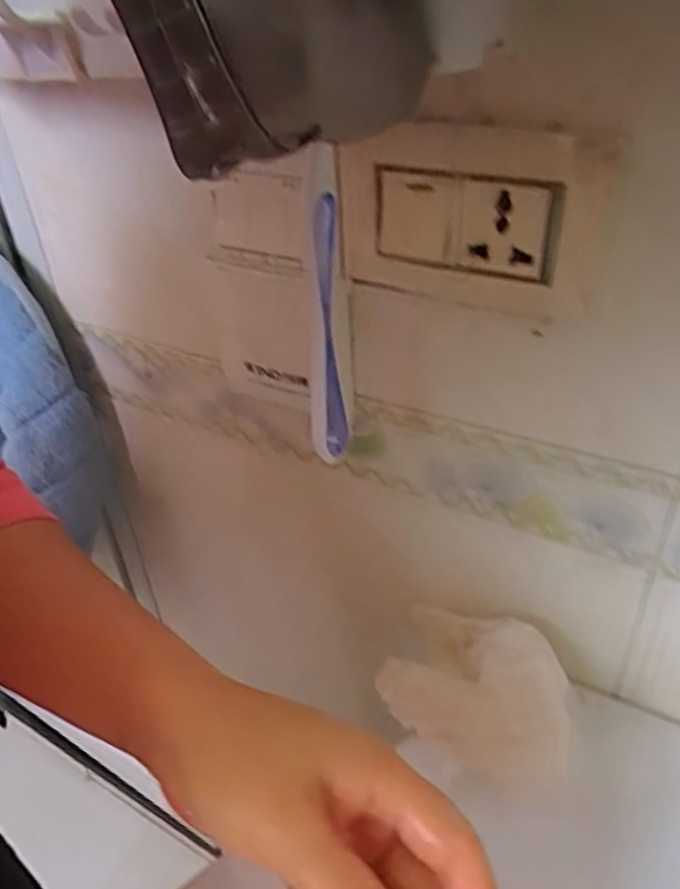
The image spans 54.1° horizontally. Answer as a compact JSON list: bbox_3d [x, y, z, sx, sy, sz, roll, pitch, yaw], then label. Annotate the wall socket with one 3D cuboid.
[{"bbox_3d":[0.054,-0.096,0.286,0.115,0.074,0.023,16,40,26],"label":"wall socket"}]

